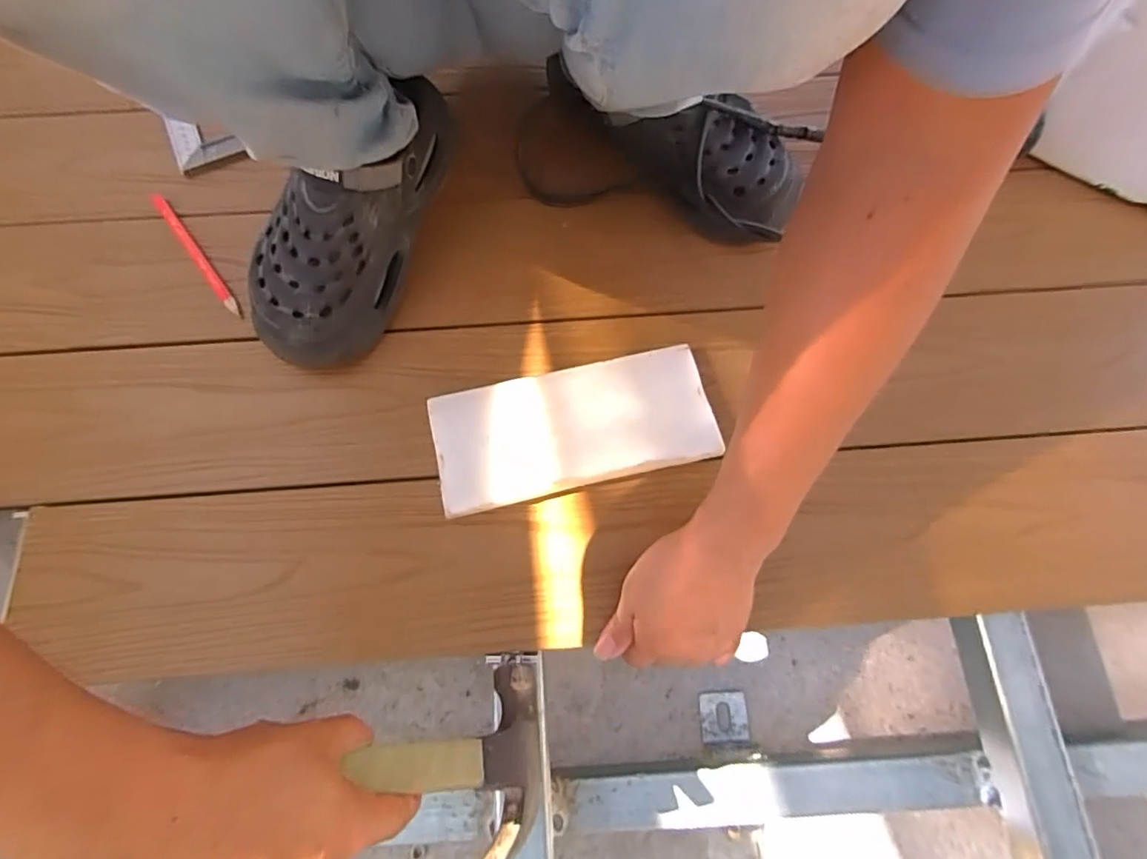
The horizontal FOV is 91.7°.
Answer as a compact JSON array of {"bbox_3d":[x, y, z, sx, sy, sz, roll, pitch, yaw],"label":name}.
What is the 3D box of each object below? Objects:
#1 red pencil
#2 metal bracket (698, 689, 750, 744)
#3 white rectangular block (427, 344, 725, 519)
[{"bbox_3d":[-0.365,-0.170,0.537,0.013,0.009,0.169,-37,76,-12],"label":"red pencil"},{"bbox_3d":[0.144,0.276,0.536,0.044,0.005,0.044,-1,72,-1],"label":"metal bracket"},{"bbox_3d":[-0.001,-0.002,0.473,0.228,0.023,0.105,-13,72,-5],"label":"white rectangular block"}]

